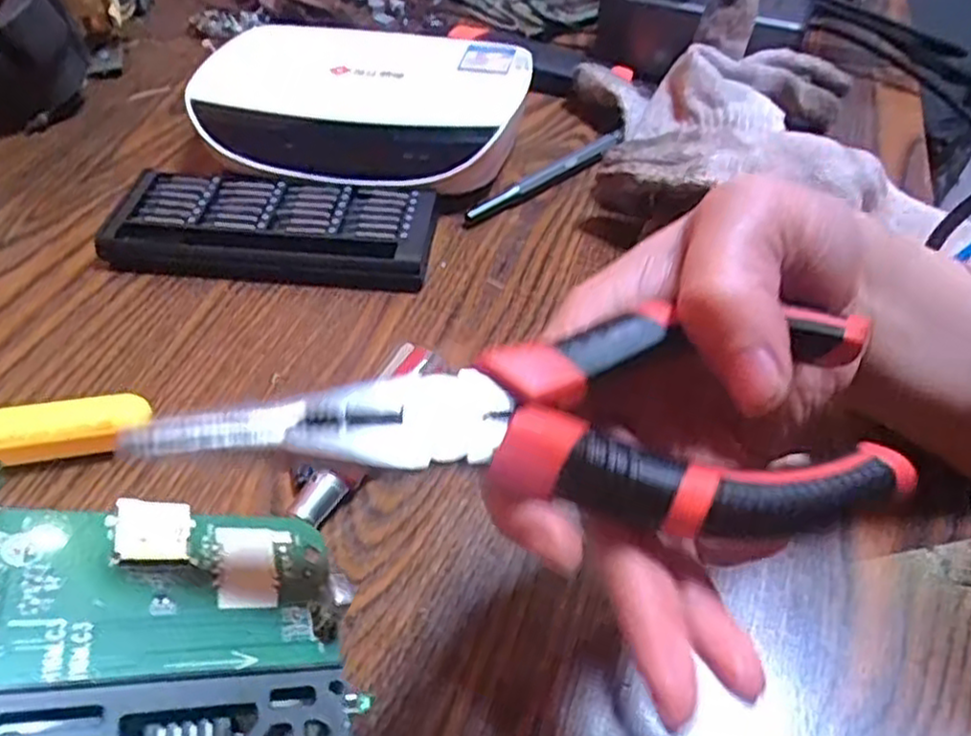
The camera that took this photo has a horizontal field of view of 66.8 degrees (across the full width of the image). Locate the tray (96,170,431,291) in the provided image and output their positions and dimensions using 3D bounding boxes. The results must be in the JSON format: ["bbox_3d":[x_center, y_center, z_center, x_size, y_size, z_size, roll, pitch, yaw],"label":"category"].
[{"bbox_3d":[-0.106,-0.070,0.368,0.155,0.021,0.063,6,47,1],"label":"tray"}]

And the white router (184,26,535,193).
[{"bbox_3d":[-0.068,-0.153,0.422,0.179,0.036,0.131,7,47,3],"label":"white router"}]

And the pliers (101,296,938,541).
[{"bbox_3d":[0.013,0.018,0.154,0.153,0.018,0.049,-8,78,-13],"label":"pliers"}]

